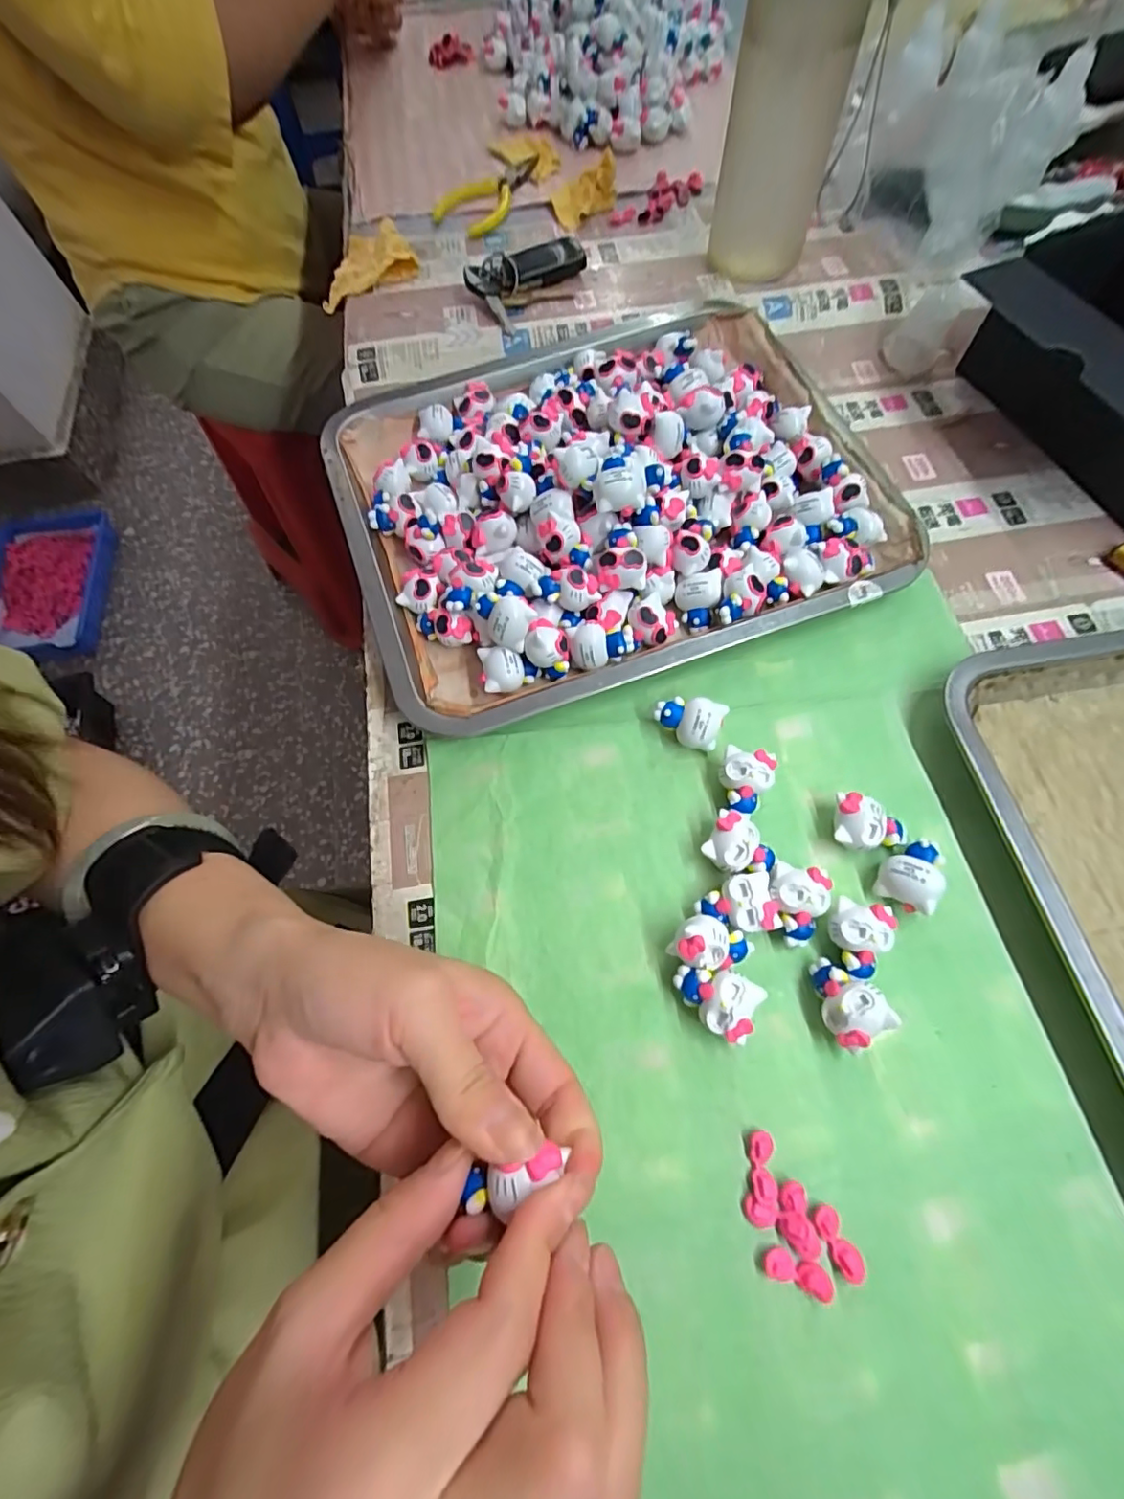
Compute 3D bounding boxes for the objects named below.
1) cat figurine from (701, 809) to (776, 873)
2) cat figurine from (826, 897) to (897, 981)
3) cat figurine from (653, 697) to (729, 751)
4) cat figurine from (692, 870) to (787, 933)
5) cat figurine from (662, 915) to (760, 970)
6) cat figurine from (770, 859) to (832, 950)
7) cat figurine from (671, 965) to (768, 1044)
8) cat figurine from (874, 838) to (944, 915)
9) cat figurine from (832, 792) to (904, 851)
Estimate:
[{"bbox_3d":[0.083,0.046,0.268,0.031,0.019,0.028,30,71,13],"label":"cat figurine"},{"bbox_3d":[0.128,0.081,0.250,0.026,0.018,0.032,29,70,13],"label":"cat figurine"},{"bbox_3d":[0.064,-0.013,0.294,0.034,0.021,0.023,15,68,7],"label":"cat figurine"},{"bbox_3d":[0.077,0.070,0.257,0.034,0.019,0.025,-8,67,-3],"label":"cat figurine"},{"bbox_3d":[0.066,0.086,0.246,0.035,0.026,0.020,24,69,11],"label":"cat figurine"},{"bbox_3d":[0.105,0.070,0.257,0.024,0.019,0.032,10,67,5],"label":"cat figurine"},{"bbox_3d":[0.064,0.104,0.242,0.034,0.020,0.024,27,70,12],"label":"cat figurine"},{"bbox_3d":[0.158,0.055,0.260,0.023,0.019,0.033,29,70,13],"label":"cat figurine"},{"bbox_3d":[0.144,0.037,0.271,0.032,0.019,0.024,14,68,7],"label":"cat figurine"}]

